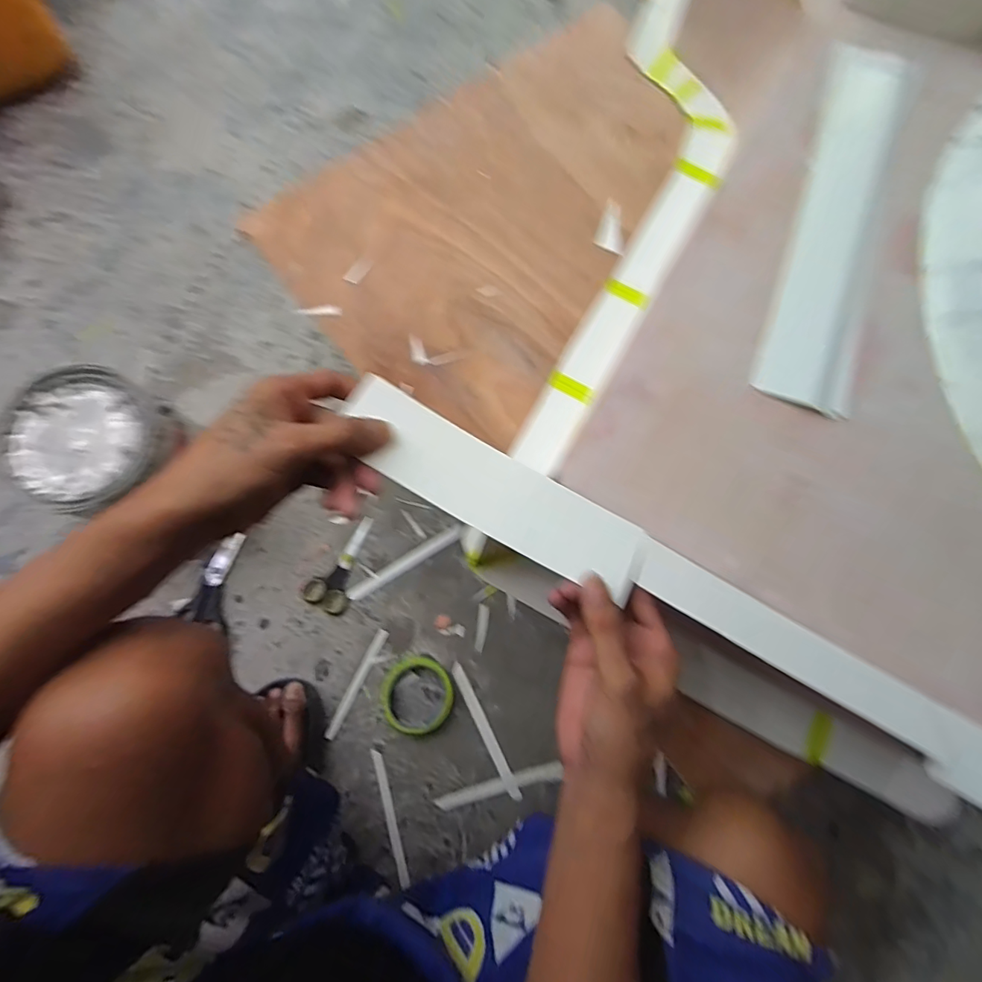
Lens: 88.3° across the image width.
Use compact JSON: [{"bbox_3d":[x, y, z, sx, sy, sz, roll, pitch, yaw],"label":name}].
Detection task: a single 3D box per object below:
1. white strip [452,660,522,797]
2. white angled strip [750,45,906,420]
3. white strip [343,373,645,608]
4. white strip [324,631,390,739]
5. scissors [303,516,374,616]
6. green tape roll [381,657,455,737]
[{"bbox_3d":[-0.008,0.319,0.674,0.014,0.009,0.184,-26,80,-6],"label":"white strip"},{"bbox_3d":[0.282,-0.223,0.415,0.066,0.011,0.340,18,78,3],"label":"white angled strip"},{"bbox_3d":[0.001,-0.002,0.346,0.218,0.018,0.064,29,59,2],"label":"white strip"},{"bbox_3d":[-0.180,0.258,0.679,0.016,0.004,0.150,27,79,5],"label":"white strip"},{"bbox_3d":[-0.204,0.101,0.711,0.061,0.008,0.138,27,79,4],"label":"scissors"},{"bbox_3d":[-0.097,0.269,0.666,0.090,0.021,0.095,0,78,-1],"label":"green tape roll"}]

